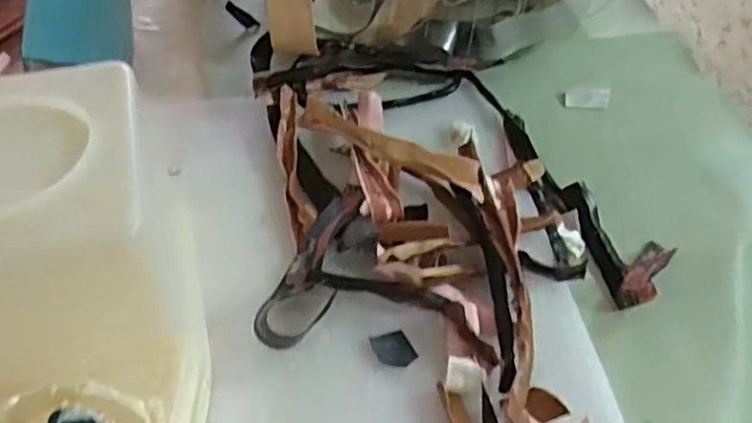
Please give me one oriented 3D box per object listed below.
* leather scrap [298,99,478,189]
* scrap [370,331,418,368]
[{"bbox_3d":[0.006,-0.042,0.414,0.126,0.013,0.020,24,54,21],"label":"leather scrap"},{"bbox_3d":[0.009,0.068,0.332,0.018,0.004,0.021,-24,53,-19],"label":"scrap"}]

